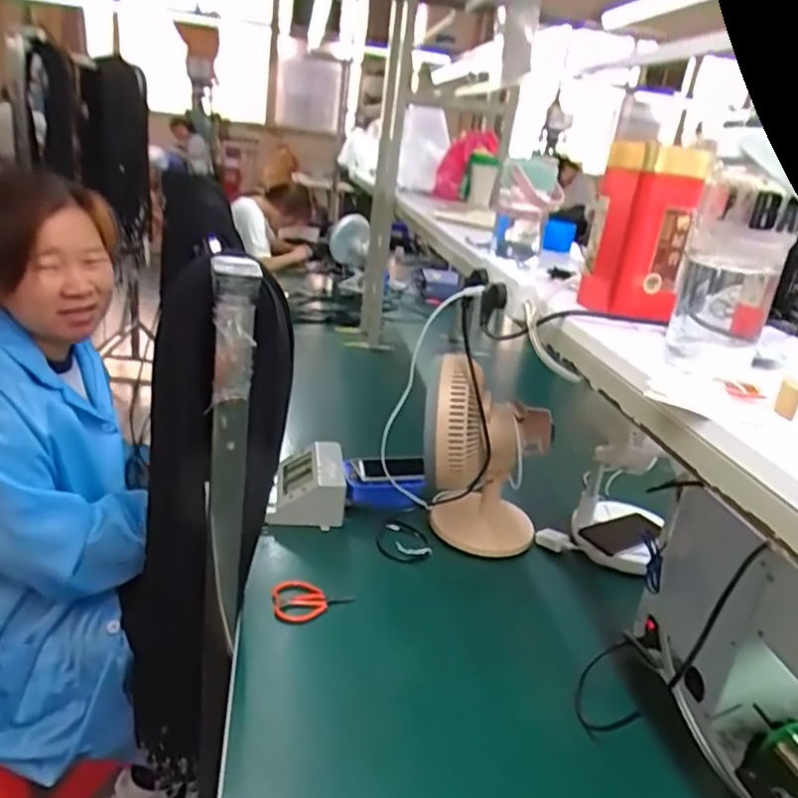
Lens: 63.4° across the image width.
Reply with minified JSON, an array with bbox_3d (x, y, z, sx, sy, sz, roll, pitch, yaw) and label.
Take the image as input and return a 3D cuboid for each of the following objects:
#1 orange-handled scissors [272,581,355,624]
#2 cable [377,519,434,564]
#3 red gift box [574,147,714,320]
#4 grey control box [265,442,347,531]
[{"bbox_3d":[-0.126,0.290,0.944,0.113,0.018,0.068,-2,23,-22],"label":"orange-handled scissors"},{"bbox_3d":[0.010,0.244,1.110,0.094,0.013,0.104,8,21,2],"label":"cable"},{"bbox_3d":[0.267,-0.182,0.717,0.085,0.178,0.080,4,22,-9],"label":"red gift box"},{"bbox_3d":[-0.170,0.161,1.173,0.134,0.103,0.160,4,22,-10],"label":"grey control box"}]

